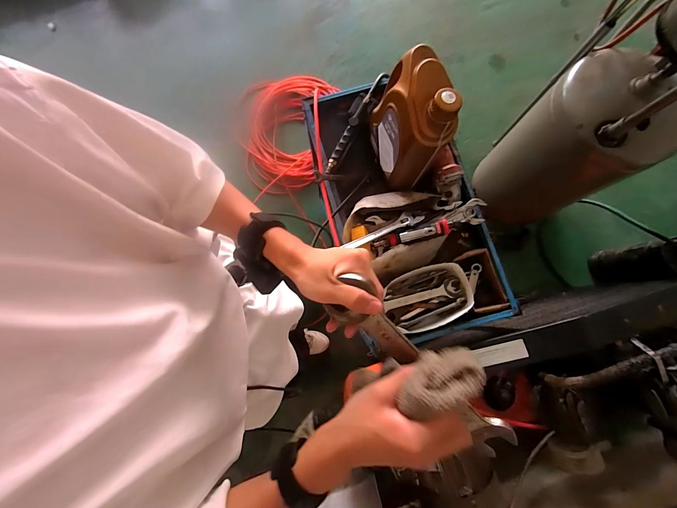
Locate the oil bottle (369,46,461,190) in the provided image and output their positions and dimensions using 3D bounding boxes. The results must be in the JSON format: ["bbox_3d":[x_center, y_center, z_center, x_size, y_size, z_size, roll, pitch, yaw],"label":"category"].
[{"bbox_3d":[0.152,-0.276,0.646,0.100,0.270,0.176,-20,79,-3],"label":"oil bottle"}]

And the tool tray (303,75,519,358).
[{"bbox_3d":[0.159,-0.130,0.763,0.368,0.141,0.663,-14,79,-2],"label":"tool tray"}]

